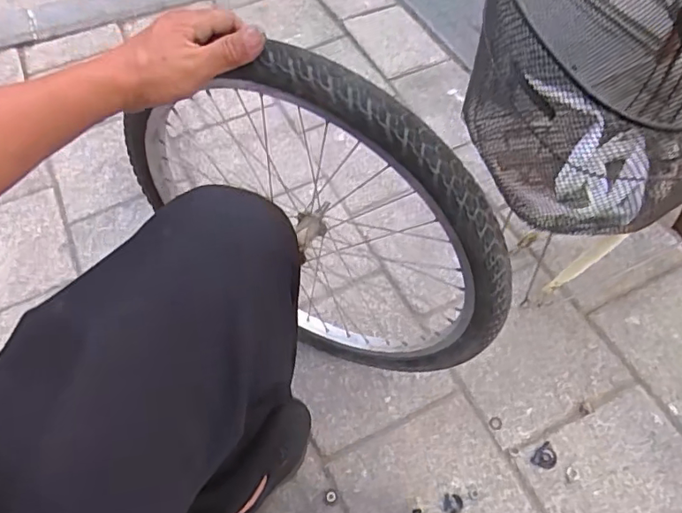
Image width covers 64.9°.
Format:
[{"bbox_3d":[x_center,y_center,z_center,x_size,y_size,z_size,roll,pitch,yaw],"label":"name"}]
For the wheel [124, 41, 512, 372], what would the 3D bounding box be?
[{"bbox_3d":[-0.043,-0.018,0.669,0.491,0.507,0.057,20,60,17],"label":"wheel"}]

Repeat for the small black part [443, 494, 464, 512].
[{"bbox_3d":[0.161,0.355,0.769,0.028,0.004,0.026,-2,56,3],"label":"small black part"}]

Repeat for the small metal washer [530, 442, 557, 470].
[{"bbox_3d":[0.304,0.296,0.794,0.031,0.004,0.039,33,64,24],"label":"small metal washer"}]

